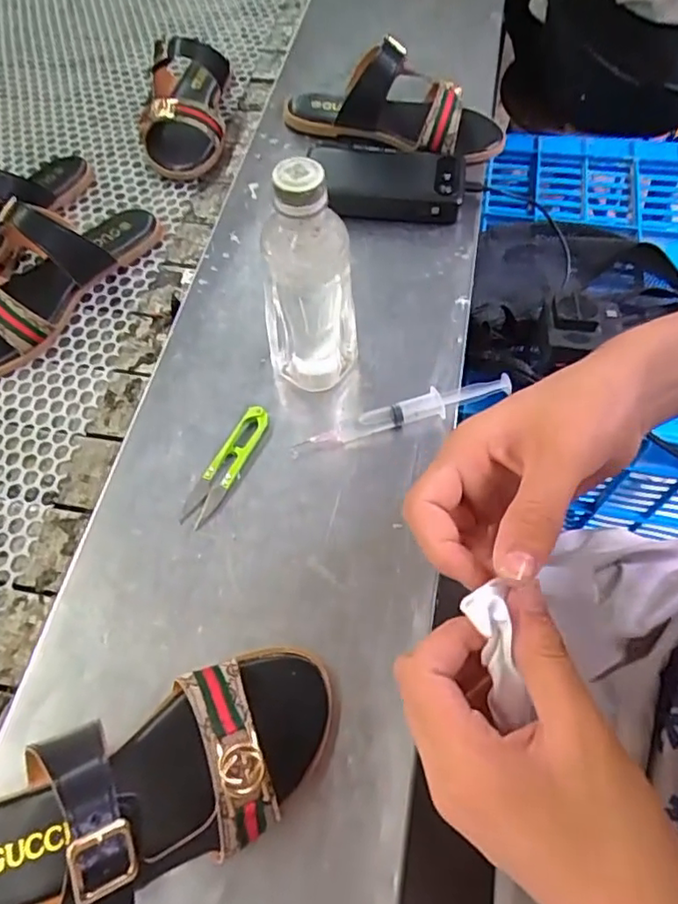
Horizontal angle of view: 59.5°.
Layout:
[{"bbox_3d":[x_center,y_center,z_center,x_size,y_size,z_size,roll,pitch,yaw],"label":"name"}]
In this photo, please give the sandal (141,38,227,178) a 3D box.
[{"bbox_3d":[-0.172,-0.378,0.642,0.082,0.083,0.151,-1,61,0],"label":"sandal"}]

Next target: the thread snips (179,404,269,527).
[{"bbox_3d":[-0.082,0.009,0.432,0.022,0.010,0.099,24,64,13],"label":"thread snips"}]

